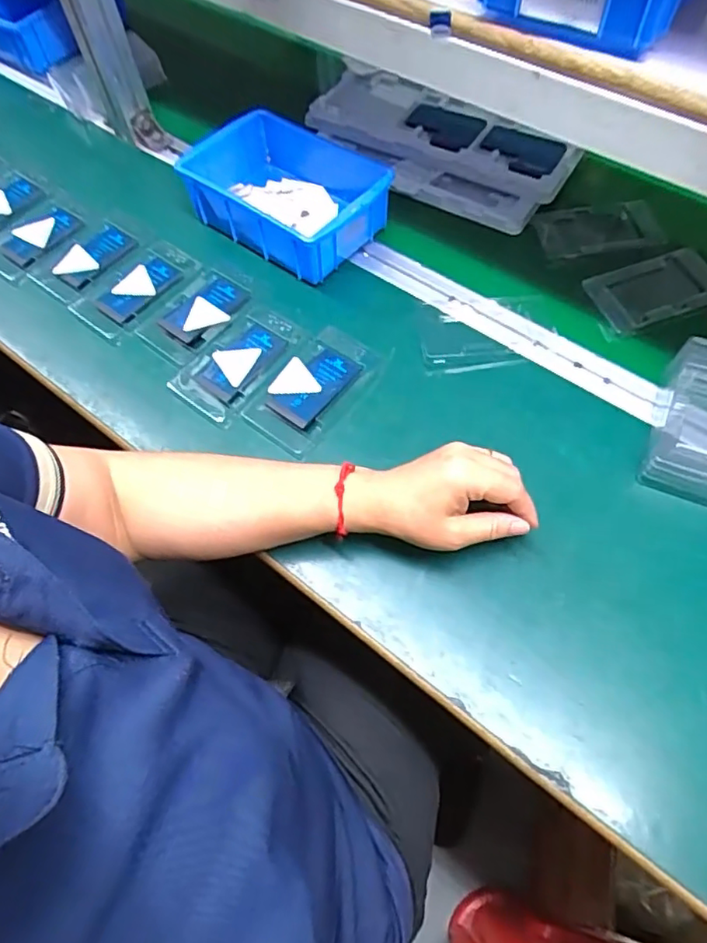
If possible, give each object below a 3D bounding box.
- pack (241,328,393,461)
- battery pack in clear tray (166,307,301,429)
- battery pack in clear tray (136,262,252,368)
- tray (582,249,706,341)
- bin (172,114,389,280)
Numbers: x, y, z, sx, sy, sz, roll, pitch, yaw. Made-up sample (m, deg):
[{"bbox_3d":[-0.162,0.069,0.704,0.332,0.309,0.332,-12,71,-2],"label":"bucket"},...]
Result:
[{"bbox_3d":[-0.037,-0.080,0.538,0.083,0.013,0.130,32,69,18],"label":"pack"},{"bbox_3d":[-0.109,-0.106,0.561,0.077,0.011,0.126,35,70,19],"label":"battery pack in clear tray"},{"bbox_3d":[-0.159,-0.165,0.592,0.078,0.015,0.121,34,70,19],"label":"battery pack in clear tray"},{"bbox_3d":[0.296,-0.178,0.574,0.126,0.013,0.073,-16,63,-5],"label":"tray"},{"bbox_3d":[-0.071,-0.308,0.630,0.210,0.059,0.147,35,70,19],"label":"bin"}]

